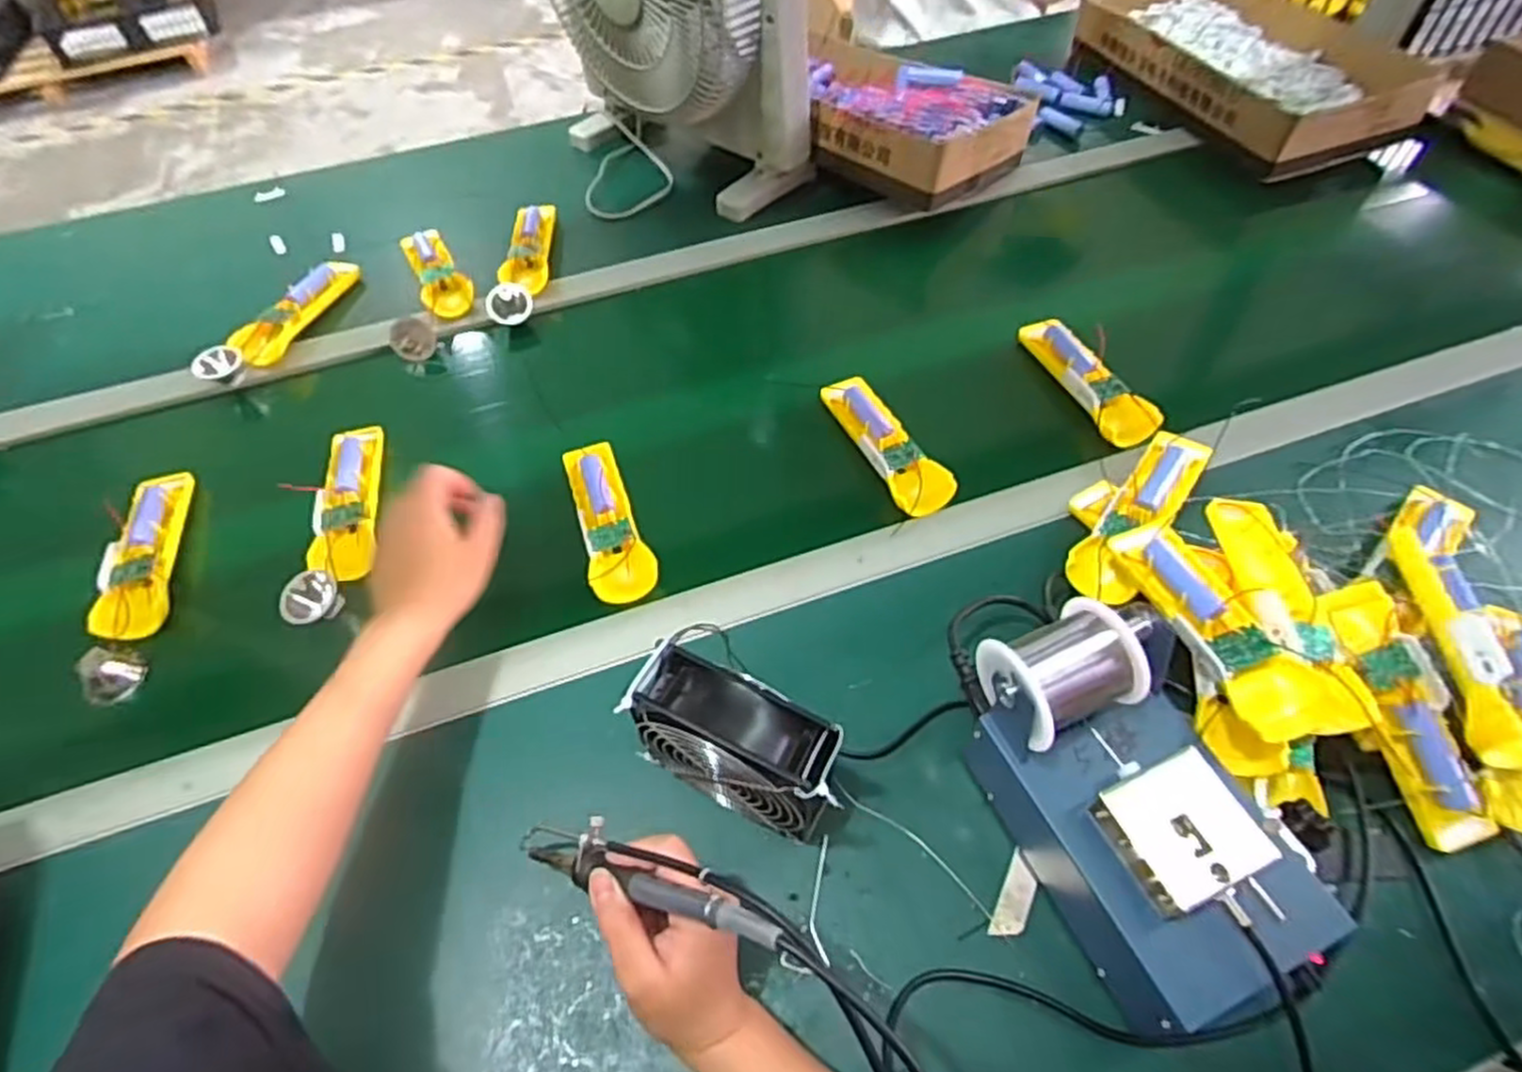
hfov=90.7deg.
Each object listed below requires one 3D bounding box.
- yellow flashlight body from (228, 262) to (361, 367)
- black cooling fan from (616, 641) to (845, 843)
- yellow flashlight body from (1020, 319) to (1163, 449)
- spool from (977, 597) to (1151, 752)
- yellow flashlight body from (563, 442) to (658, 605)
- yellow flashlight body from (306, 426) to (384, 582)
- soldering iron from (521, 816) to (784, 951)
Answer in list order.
[{"bbox_3d":[-0.492,-0.245,0.809,0.042,0.033,0.171,14,57,12],"label":"yellow flashlight body"},{"bbox_3d":[-0.015,0.134,0.465,0.127,0.117,0.055,22,59,17],"label":"black cooling fan"},{"bbox_3d":[0.307,-0.150,0.710,0.046,0.030,0.168,-16,55,-8],"label":"yellow flashlight body"},{"bbox_3d":[0.179,0.076,0.436,0.090,0.055,0.066,-20,56,-11],"label":"spool"},{"bbox_3d":[-0.128,-0.017,0.635,0.051,0.024,0.168,-16,55,-8],"label":"yellow flashlight body"},{"bbox_3d":[-0.359,-0.034,0.654,0.043,0.022,0.171,-11,55,-5],"label":"yellow flashlight body"},{"bbox_3d":[-0.063,0.173,0.387,0.186,0.017,0.029,-1,48,40],"label":"soldering iron"}]

